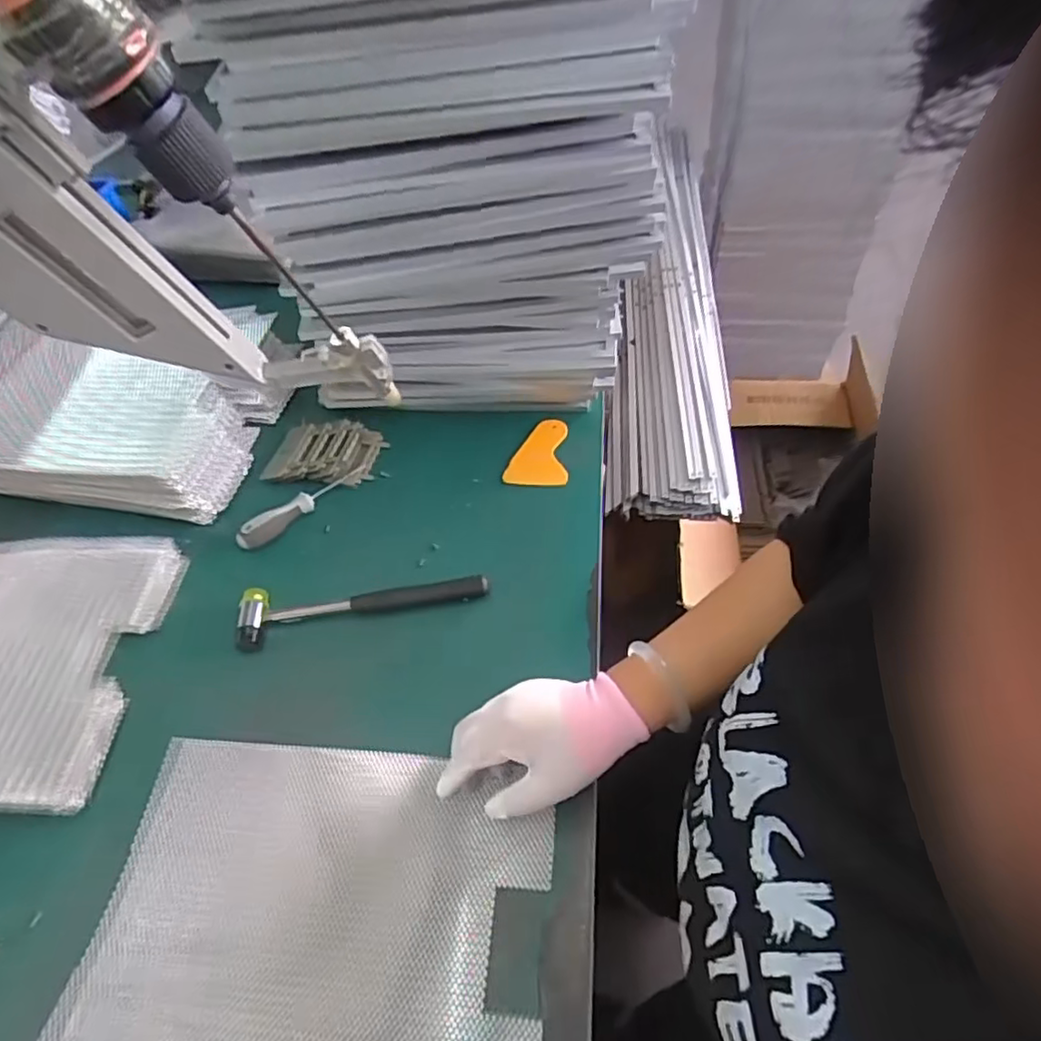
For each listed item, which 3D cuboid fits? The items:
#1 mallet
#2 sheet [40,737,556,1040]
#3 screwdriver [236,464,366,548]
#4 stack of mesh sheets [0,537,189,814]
[{"bbox_3d":[-0.157,0.075,0.635,0.243,0.023,0.057,-10,53,-5],"label":"mallet"},{"bbox_3d":[-0.148,0.296,0.468,0.325,0.030,0.241,2,52,6],"label":"sheet"},{"bbox_3d":[-0.244,-0.020,0.715,0.158,0.024,0.019,-38,60,-23],"label":"screwdriver"},{"bbox_3d":[-0.525,0.133,0.610,0.319,0.030,0.275,-2,53,1],"label":"stack of mesh sheets"}]

